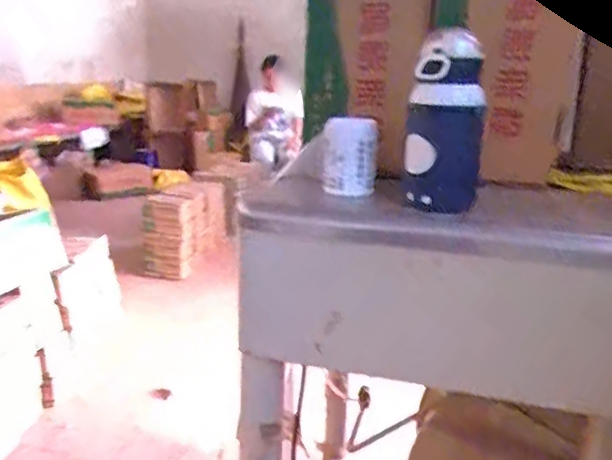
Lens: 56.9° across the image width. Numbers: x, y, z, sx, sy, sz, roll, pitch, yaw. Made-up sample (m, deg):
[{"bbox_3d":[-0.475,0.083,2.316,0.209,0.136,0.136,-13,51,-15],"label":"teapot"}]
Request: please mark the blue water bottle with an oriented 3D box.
[{"bbox_3d":[0.151,-0.117,0.607,0.075,0.182,0.077,5,17,14],"label":"blue water bottle"}]

